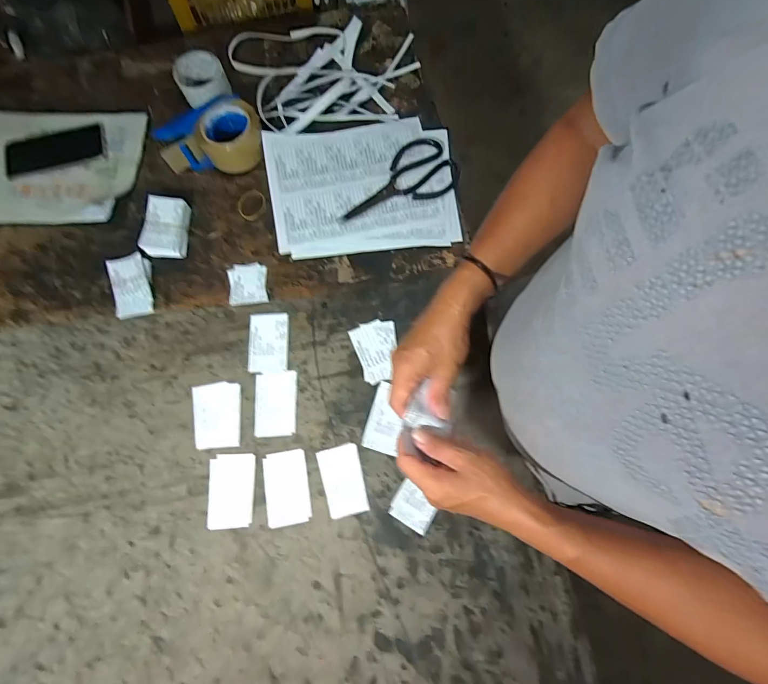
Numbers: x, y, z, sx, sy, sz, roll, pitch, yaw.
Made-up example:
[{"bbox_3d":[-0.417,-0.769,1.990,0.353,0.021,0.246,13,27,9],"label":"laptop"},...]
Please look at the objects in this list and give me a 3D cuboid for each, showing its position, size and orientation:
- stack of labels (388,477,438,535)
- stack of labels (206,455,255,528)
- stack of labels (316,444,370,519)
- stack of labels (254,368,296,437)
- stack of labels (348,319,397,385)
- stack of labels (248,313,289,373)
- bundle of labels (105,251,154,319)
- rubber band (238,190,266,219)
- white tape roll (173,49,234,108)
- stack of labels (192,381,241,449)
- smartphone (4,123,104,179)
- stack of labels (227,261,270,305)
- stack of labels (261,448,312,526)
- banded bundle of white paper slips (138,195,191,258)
[{"bbox_3d":[0.041,0.225,0.512,0.058,0.004,0.048,30,77,8],"label":"stack of labels"},{"bbox_3d":[-0.212,0.206,0.522,0.064,0.004,0.095,-2,75,0],"label":"stack of labels"},{"bbox_3d":[-0.058,0.193,0.524,0.057,0.004,0.092,-12,75,-3],"label":"stack of labels"},{"bbox_3d":[-0.160,0.090,0.552,0.061,0.005,0.093,-3,75,-1],"label":"stack of labels"},{"bbox_3d":[-0.011,0.014,0.570,0.068,0.005,0.092,-12,75,-3],"label":"stack of labels"},{"bbox_3d":[-0.177,0.000,0.575,0.060,0.004,0.092,-2,75,-1],"label":"stack of labels"},{"bbox_3d":[-0.399,-0.089,0.593,0.063,0.014,0.101,-13,75,-3],"label":"bundle of labels"},{"bbox_3d":[-0.224,-0.235,0.637,0.048,0.004,0.061,-4,75,-1],"label":"rubber band"},{"bbox_3d":[-0.321,-0.462,0.662,0.076,0.050,0.077,0,75,0],"label":"white tape roll"},{"bbox_3d":[-0.244,0.106,0.547,0.068,0.004,0.092,-5,75,-1],"label":"stack of labels"},{"bbox_3d":[-0.569,-0.332,0.647,0.160,0.011,0.065,-17,76,-5],"label":"smartphone"},{"bbox_3d":[-0.218,-0.093,0.603,0.061,0.005,0.068,-6,75,-2],"label":"stack of labels"},{"bbox_3d":[-0.136,0.202,0.523,0.061,0.004,0.095,-10,75,-3],"label":"stack of labels"},{"bbox_3d":[-0.351,-0.183,0.604,0.060,0.041,0.087,4,75,1],"label":"banded bundle of white paper slips"}]

